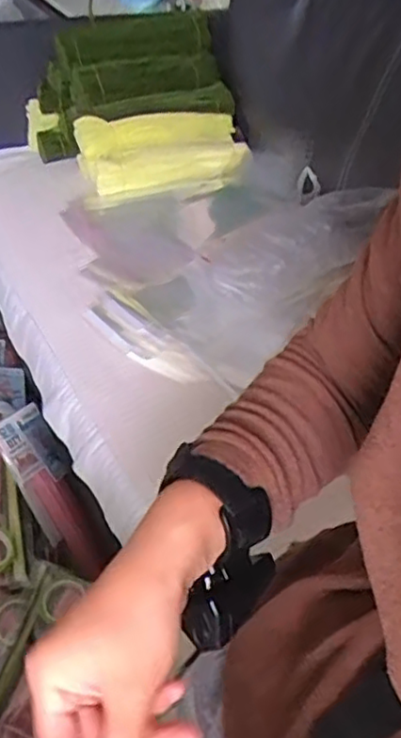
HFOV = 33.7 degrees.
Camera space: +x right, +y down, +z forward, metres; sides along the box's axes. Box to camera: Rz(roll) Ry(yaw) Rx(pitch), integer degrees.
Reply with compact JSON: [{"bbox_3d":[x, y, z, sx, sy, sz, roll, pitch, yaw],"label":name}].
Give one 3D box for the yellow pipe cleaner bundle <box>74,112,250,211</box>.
[{"bbox_3d":[-0.070,-0.392,1.195,0.321,0.075,0.170,-14,43,-21],"label":"yellow pipe cleaner bundle"}]

